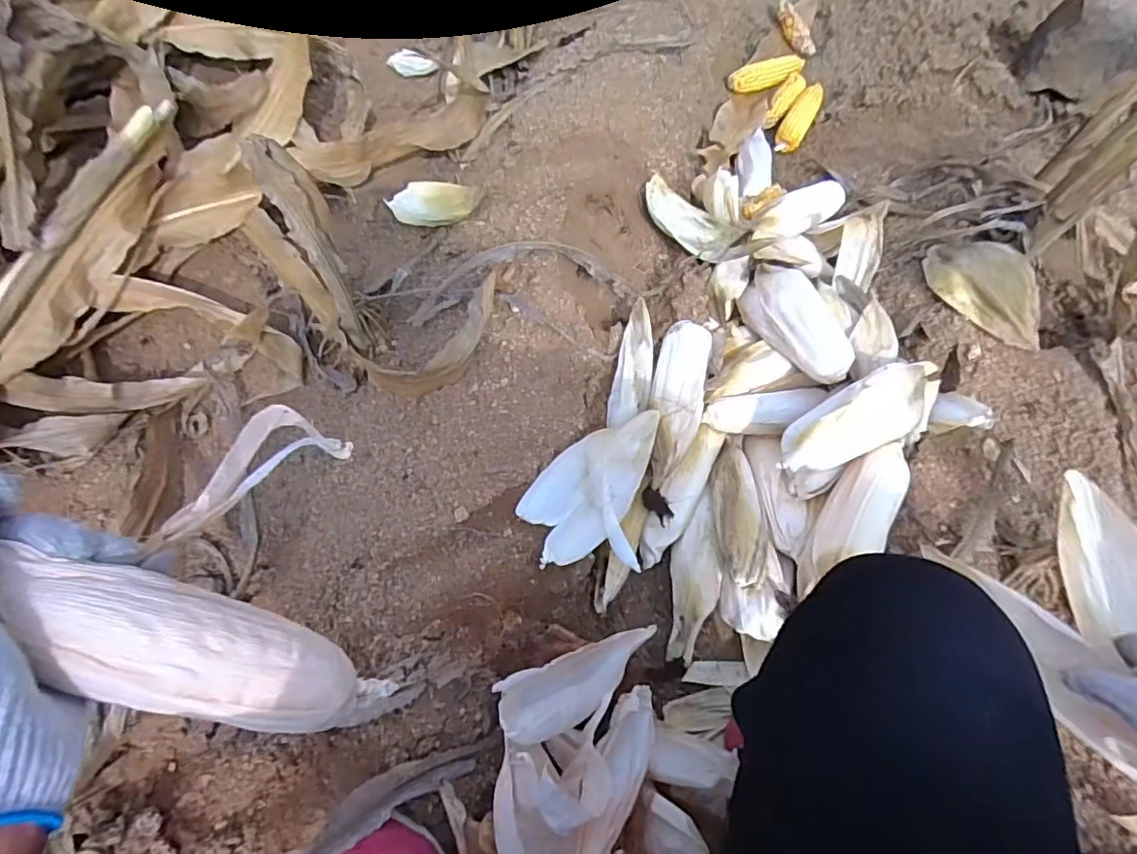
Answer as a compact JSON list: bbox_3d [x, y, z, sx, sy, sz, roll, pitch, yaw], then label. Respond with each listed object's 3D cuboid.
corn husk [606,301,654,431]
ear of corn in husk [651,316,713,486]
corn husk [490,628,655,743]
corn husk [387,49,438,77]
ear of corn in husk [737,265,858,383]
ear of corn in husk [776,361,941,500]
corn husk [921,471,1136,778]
[{"bbox_3d":[0.091,-0.090,0.774,0.050,0.035,0.183,9,65,3],"label":"corn husk"},{"bbox_3d":[0.145,-0.041,0.737,0.068,0.040,0.242,13,65,4],"label":"ear of corn in husk"},{"bbox_3d":[0.017,0.253,0.577,0.205,0.025,0.064,-12,61,-43],"label":"corn husk"},{"bbox_3d":[-0.309,-0.721,1.115,0.092,0.041,0.022,0,65,-2],"label":"corn husk"},{"bbox_3d":[0.325,-0.157,0.810,0.087,0.068,0.231,-19,67,-10],"label":"ear of corn in husk"},{"bbox_3d":[0.375,-0.008,0.710,0.240,0.094,0.090,-32,69,-1],"label":"ear of corn in husk"},{"bbox_3d":[0.458,0.165,0.486,0.152,0.079,0.217,-14,66,-8],"label":"corn husk"}]

